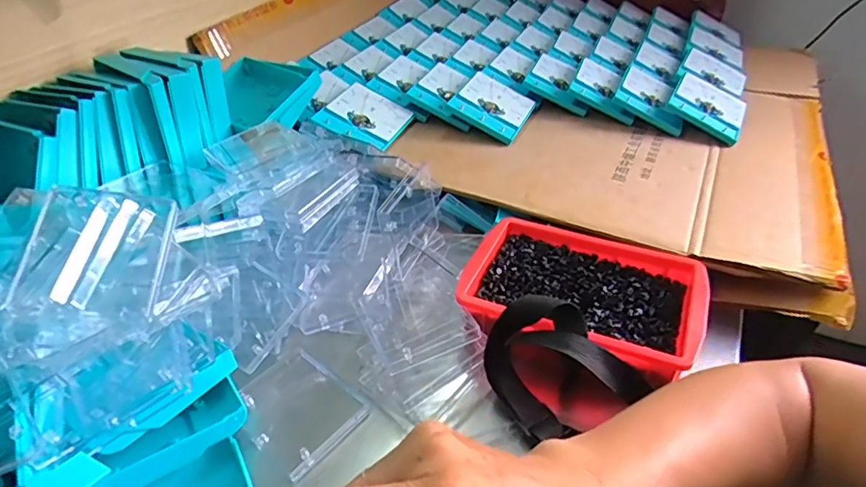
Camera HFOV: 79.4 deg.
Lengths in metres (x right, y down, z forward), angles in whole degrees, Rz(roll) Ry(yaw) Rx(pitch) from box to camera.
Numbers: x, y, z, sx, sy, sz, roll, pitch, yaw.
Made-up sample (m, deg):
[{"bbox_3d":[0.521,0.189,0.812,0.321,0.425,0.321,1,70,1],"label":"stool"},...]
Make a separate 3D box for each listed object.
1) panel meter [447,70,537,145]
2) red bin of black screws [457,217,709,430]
[{"bbox_3d":[0.082,-0.189,0.708,0.096,0.014,0.104,31,53,7],"label":"panel meter"},{"bbox_3d":[0.133,0.064,0.492,0.207,0.074,0.156,16,42,23],"label":"red bin of black screws"}]

